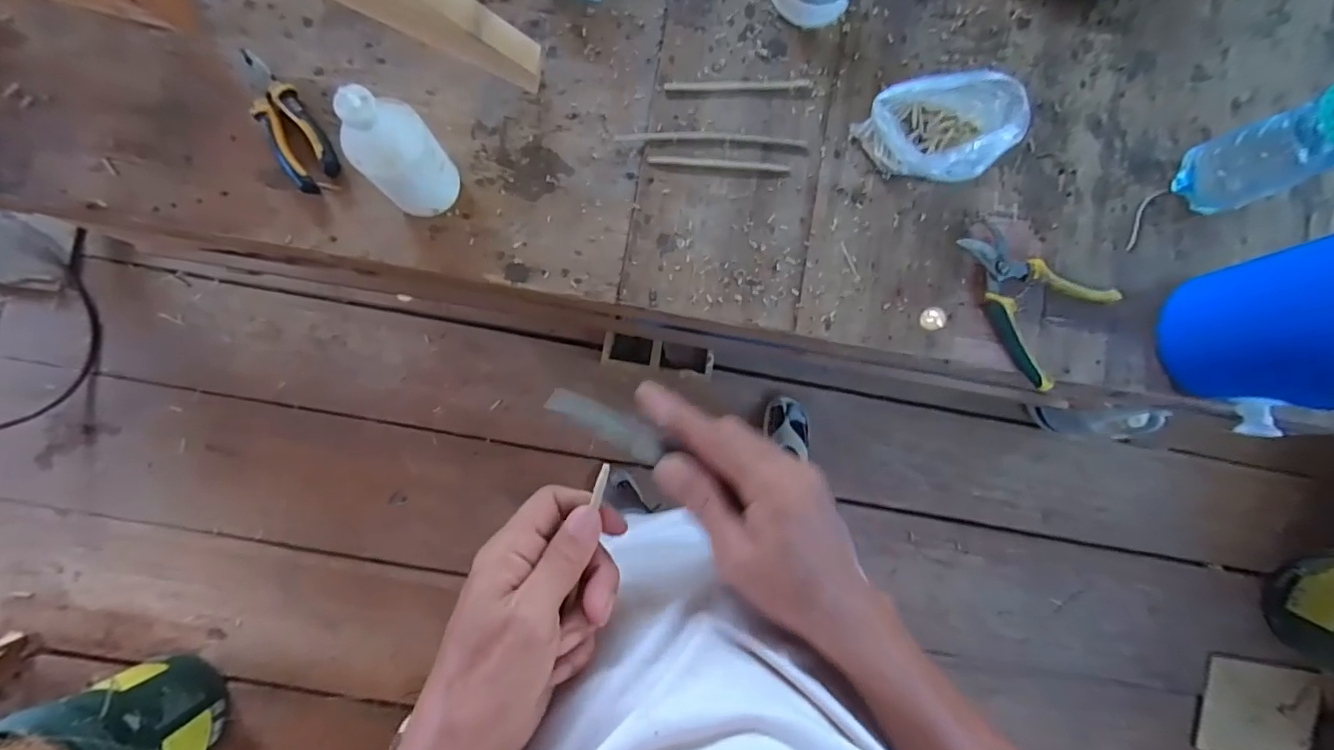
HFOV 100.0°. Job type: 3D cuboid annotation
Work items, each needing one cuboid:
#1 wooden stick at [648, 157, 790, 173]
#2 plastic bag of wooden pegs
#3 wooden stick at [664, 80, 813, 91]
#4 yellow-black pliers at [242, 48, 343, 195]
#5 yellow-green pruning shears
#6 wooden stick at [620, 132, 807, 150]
[{"bbox_3d":[0.058,-0.235,0.622,0.155,0.006,0.010,4,86,-2],"label":"wooden stick"},{"bbox_3d":[0.285,-0.261,0.588,0.137,0.084,0.109,38,85,1],"label":"plastic bag of wooden pegs"},{"bbox_3d":[0.081,-0.326,0.630,0.164,0.004,0.011,-3,86,-2],"label":"wooden stick"},{"bbox_3d":[-0.404,-0.271,0.589,0.056,0.022,0.162,-33,88,-4],"label":"yellow-black pliers"},{"bbox_3d":[0.384,-0.083,0.607,0.166,0.028,0.131,36,85,1],"label":"yellow-green pruning shears"},{"bbox_3d":[0.049,-0.263,0.620,0.209,0.007,0.016,3,86,-2],"label":"wooden stick"}]

